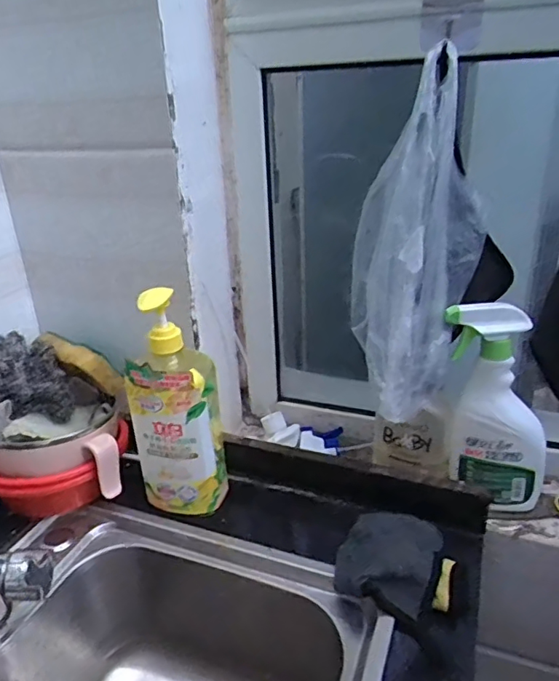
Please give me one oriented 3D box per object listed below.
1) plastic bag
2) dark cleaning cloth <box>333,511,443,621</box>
[{"bbox_3d":[0.134,-0.092,0.536,0.128,0.321,0.105,5,26,14],"label":"plastic bag"},{"bbox_3d":[0.112,0.221,0.548,0.096,0.033,0.121,11,28,26],"label":"dark cleaning cloth"}]

